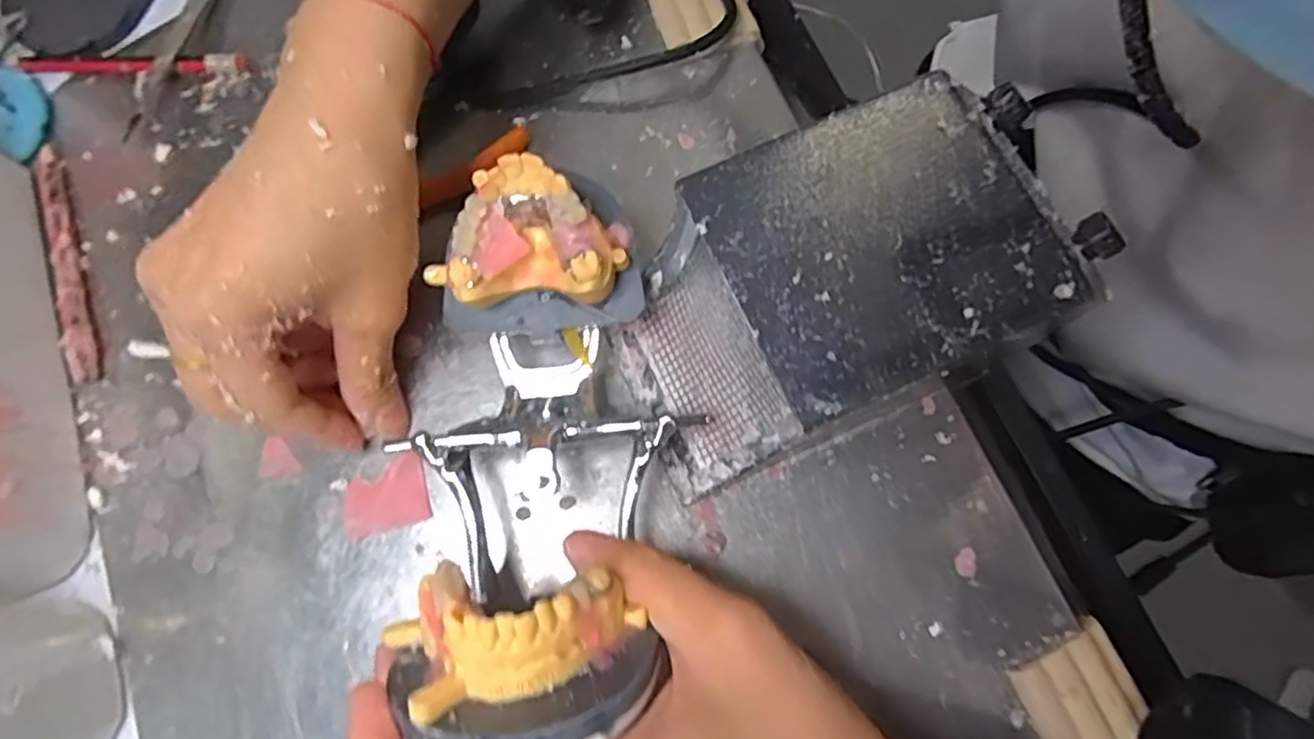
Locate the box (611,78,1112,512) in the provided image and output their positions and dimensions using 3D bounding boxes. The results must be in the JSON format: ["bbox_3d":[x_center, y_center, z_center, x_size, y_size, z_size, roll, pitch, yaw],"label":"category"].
[{"bbox_3d":[0.055,-0.020,0.238,0.134,0.087,0.089,-21,75,-4],"label":"box"}]

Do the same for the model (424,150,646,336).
[{"bbox_3d":[-0.043,-0.042,0.242,0.067,0.034,0.048,-8,75,1],"label":"model"}]

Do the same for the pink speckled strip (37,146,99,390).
[{"bbox_3d":[-0.253,-0.046,0.299,0.011,0.009,0.113,-21,75,-4],"label":"pink speckled strip"}]

